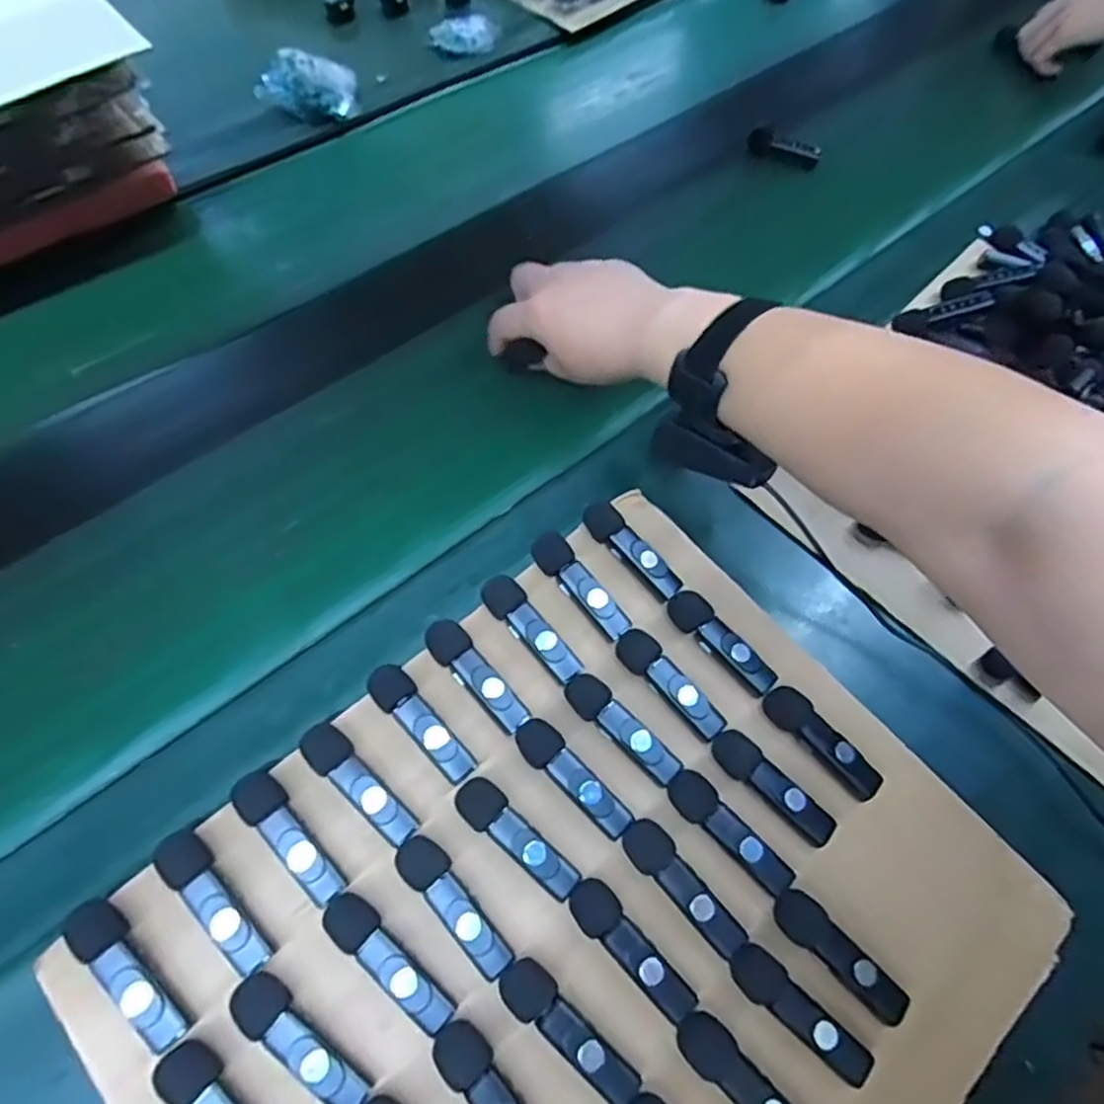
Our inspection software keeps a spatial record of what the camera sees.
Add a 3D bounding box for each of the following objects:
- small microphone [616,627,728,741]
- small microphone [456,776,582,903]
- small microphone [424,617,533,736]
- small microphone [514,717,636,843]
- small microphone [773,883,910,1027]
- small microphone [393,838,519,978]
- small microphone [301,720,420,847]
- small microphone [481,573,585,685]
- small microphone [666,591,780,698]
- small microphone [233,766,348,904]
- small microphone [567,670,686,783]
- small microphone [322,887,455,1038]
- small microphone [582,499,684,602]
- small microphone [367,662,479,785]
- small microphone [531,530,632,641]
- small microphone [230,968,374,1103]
[{"bbox_3d":[0.059,0.066,0.349,0.019,0.017,0.063,-41,71,-21],"label":"small microphone"},{"bbox_3d":[-0.015,0.128,0.312,0.063,0.014,0.019,40,67,17],"label":"small microphone"},{"bbox_3d":[-0.036,0.059,0.339,0.019,0.015,0.062,-38,70,-20],"label":"small microphone"},{"bbox_3d":[0.009,0.105,0.326,0.019,0.015,0.063,-38,70,-20],"label":"small microphone"},{"bbox_3d":[0.125,0.174,0.303,0.064,0.016,0.019,40,67,17],"label":"small microphone"},{"bbox_3d":[-0.041,0.149,0.298,0.018,0.012,0.064,-40,70,-21],"label":"small microphone"},{"bbox_3d":[-0.086,0.103,0.315,0.064,0.015,0.018,38,67,16],"label":"small microphone"},{"bbox_3d":[-0.011,0.038,0.351,0.019,0.013,0.062,-34,69,-19],"label":"small microphone"},{"bbox_3d":[0.087,0.046,0.359,0.063,0.016,0.018,40,67,17],"label":"small microphone"},{"bbox_3d":[-0.114,0.122,0.302,0.018,0.014,0.063,-38,70,-20],"label":"small microphone"},{"bbox_3d":[0.034,0.085,0.338,0.019,0.013,0.064,-40,70,-21],"label":"small microphone"},{"bbox_3d":[-0.067,0.167,0.287,0.065,0.013,0.018,38,67,16],"label":"small microphone"},{"bbox_3d":[0.043,-0.002,0.375,0.017,0.016,0.063,-40,71,-21],"label":"small microphone"},{"bbox_3d":[-0.062,0.080,0.329,0.019,0.015,0.062,-36,69,-20],"label":"small microphone"},{"bbox_3d":[0.014,0.017,0.365,0.018,0.016,0.064,-34,69,-19],"label":"small microphone"},{"bbox_3d":[-0.098,0.192,0.272,0.063,0.016,0.017,38,67,16],"label":"small microphone"}]

